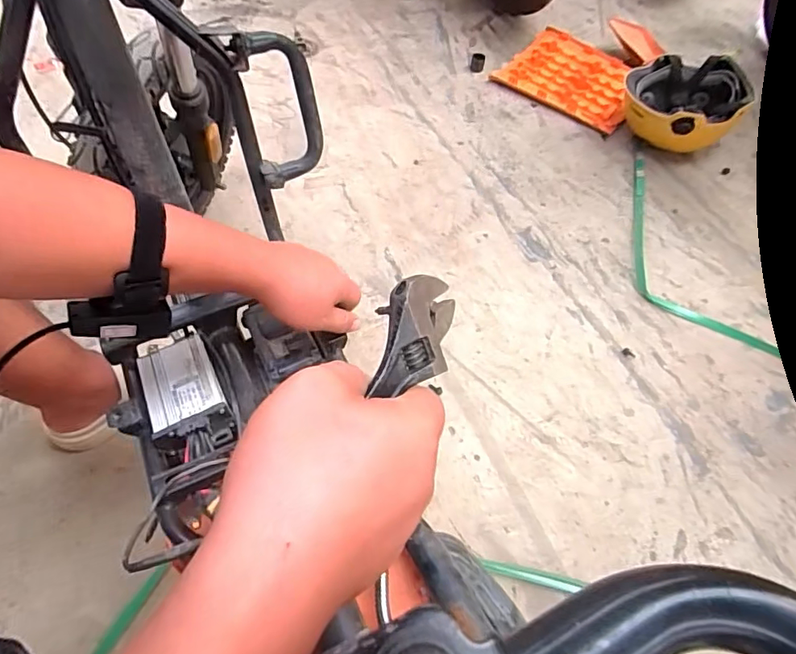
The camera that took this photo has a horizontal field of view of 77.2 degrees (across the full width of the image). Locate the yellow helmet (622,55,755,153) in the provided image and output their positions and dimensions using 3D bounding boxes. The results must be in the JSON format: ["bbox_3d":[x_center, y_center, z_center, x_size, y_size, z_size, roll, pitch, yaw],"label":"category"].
[{"bbox_3d":[0.614,-0.488,1.109,0.213,0.169,0.189,14,60,4],"label":"yellow helmet"}]

